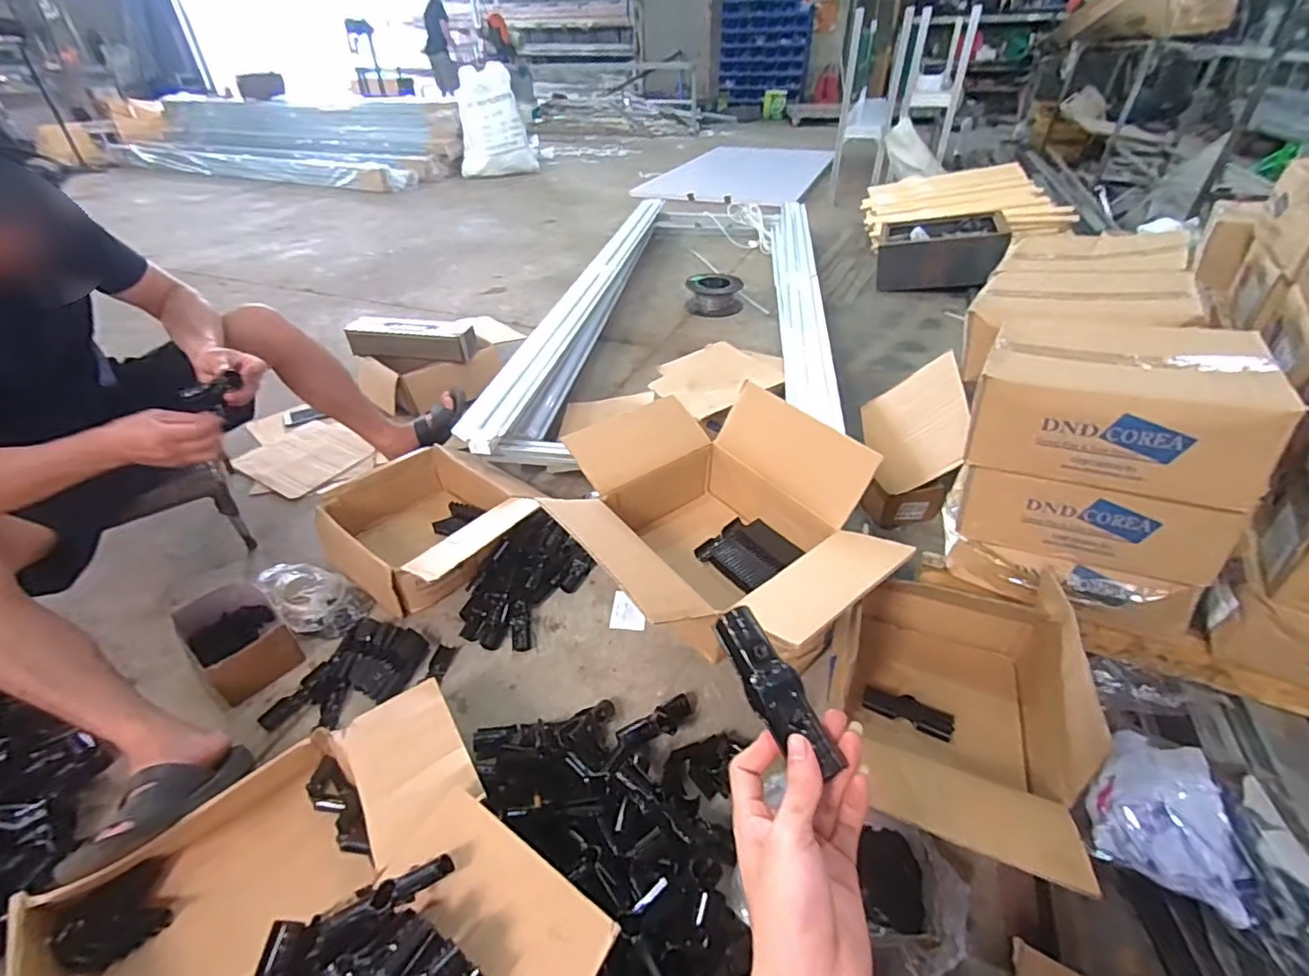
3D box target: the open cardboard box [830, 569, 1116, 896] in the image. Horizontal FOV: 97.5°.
[{"bbox_3d":[0.426,0.306,0.829,0.300,0.222,0.436,18,41,22],"label":"open cardboard box"}]

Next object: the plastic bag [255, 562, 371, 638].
[{"bbox_3d":[-0.699,0.215,1.166,0.254,0.055,0.136,23,43,27],"label":"plastic bag"}]

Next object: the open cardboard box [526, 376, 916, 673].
[{"bbox_3d":[0.090,0.066,0.956,0.450,0.233,0.536,-26,44,-29],"label":"open cardboard box"}]

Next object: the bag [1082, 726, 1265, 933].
[{"bbox_3d":[0.665,0.404,0.755,0.145,0.089,0.235,13,40,17],"label":"bag"}]

